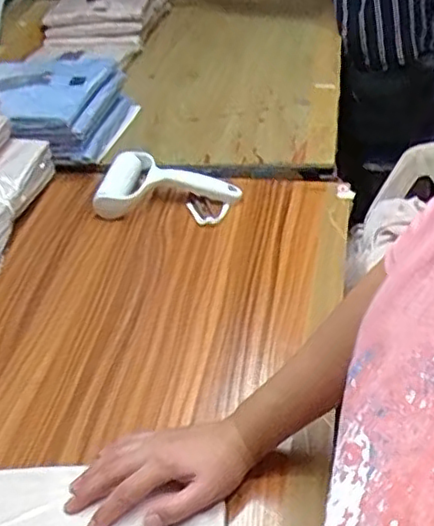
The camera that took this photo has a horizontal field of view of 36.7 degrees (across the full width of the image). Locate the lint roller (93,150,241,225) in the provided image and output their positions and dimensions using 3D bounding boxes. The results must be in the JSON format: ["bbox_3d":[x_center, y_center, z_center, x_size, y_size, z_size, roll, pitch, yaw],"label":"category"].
[{"bbox_3d":[-0.063,-0.102,0.894,0.178,0.047,0.124,5,40,14],"label":"lint roller"}]

